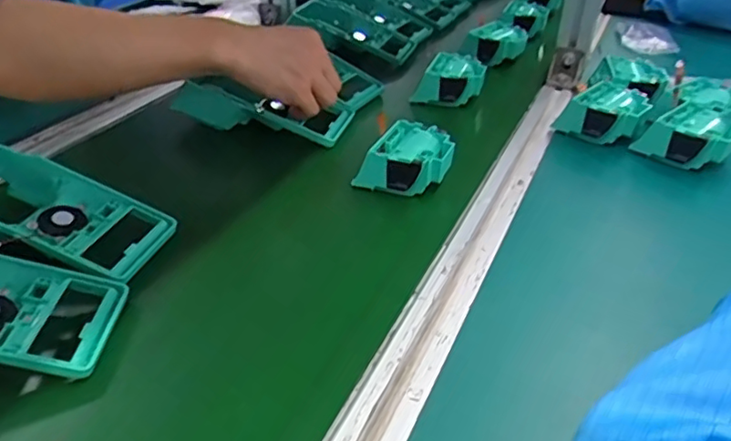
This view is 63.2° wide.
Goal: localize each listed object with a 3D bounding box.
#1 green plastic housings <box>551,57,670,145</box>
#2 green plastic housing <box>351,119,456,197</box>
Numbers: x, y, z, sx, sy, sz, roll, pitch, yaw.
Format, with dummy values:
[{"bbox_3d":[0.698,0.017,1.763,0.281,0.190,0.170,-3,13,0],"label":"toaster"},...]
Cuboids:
[{"bbox_3d":[0.270,-0.131,0.647,0.082,0.049,0.165,20,39,26],"label":"green plastic housings"},{"bbox_3d":[0.040,-0.054,0.537,0.066,0.038,0.078,26,43,32],"label":"green plastic housing"}]

